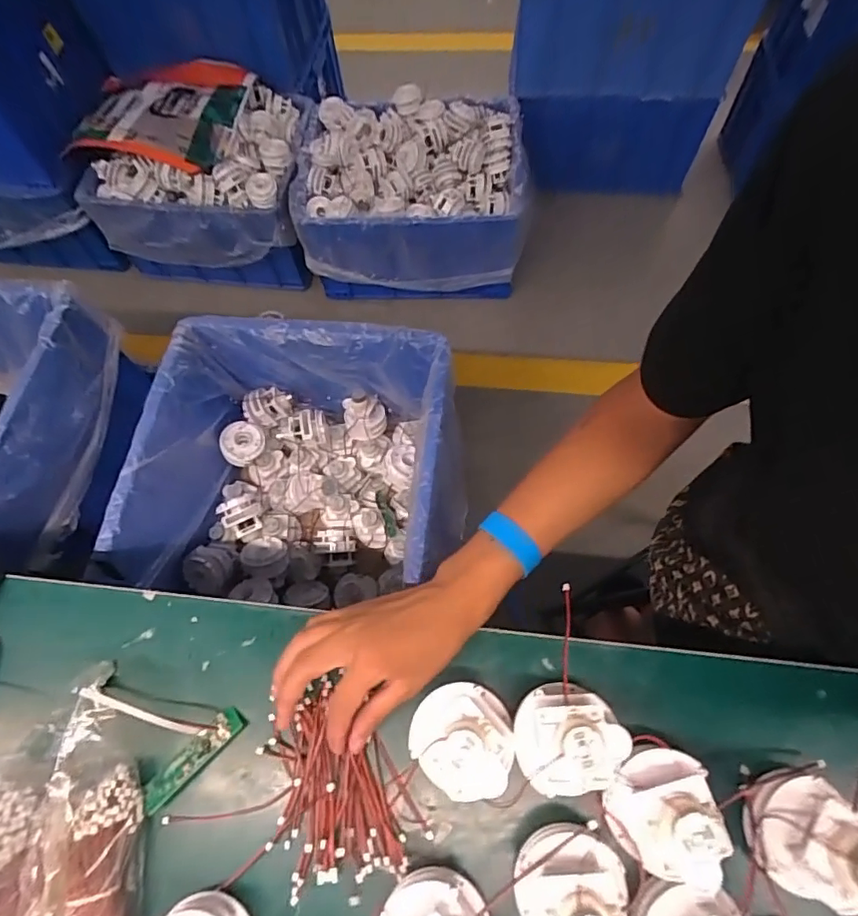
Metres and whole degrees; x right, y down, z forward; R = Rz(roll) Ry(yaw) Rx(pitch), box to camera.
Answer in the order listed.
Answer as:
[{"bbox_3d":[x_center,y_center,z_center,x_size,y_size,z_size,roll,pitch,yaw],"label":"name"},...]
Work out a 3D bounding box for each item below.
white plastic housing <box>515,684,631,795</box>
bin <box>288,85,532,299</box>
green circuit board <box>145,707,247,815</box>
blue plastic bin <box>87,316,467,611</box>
[{"bbox_3d":[0.093,0.184,0.344,0.073,0.072,0.064,-10,67,-1],"label":"white plastic housing"},{"bbox_3d":[-0.042,-0.689,1.378,0.578,0.288,0.447,2,67,4],"label":"bin"},{"bbox_3d":[-0.176,0.223,0.389,0.083,0.010,0.022,-42,71,-14],"label":"green circuit board"},{"bbox_3d":[-0.183,0.023,0.799,0.398,0.261,0.360,4,67,5],"label":"blue plastic bin"}]

